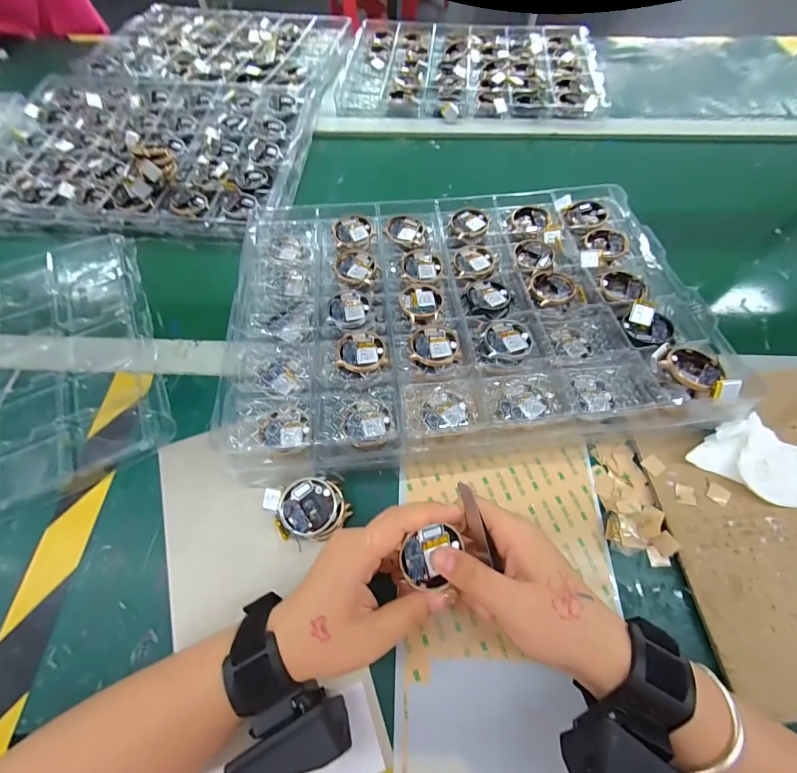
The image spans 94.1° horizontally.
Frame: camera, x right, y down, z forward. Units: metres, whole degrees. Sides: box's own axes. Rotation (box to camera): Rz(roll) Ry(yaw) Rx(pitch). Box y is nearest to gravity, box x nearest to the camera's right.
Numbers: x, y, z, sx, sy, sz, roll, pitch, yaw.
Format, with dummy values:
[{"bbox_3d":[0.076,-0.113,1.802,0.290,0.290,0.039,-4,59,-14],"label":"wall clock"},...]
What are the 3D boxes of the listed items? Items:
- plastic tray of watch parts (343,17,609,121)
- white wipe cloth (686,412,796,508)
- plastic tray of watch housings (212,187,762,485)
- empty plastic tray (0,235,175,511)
[{"bbox_3d":[0.128,-0.570,0.664,0.435,0.021,0.324,4,62,3],"label":"plastic tray of watch parts"},{"bbox_3d":[0.309,0.061,0.311,0.105,0.021,0.064,29,66,15],"label":"white wipe cloth"},{"bbox_3d":[0.060,-0.081,0.383,0.438,0.054,0.307,-5,62,-2],"label":"plastic tray of watch housings"},{"bbox_3d":[-0.461,0.007,0.361,0.414,0.020,0.299,-23,64,-11],"label":"empty plastic tray"}]

